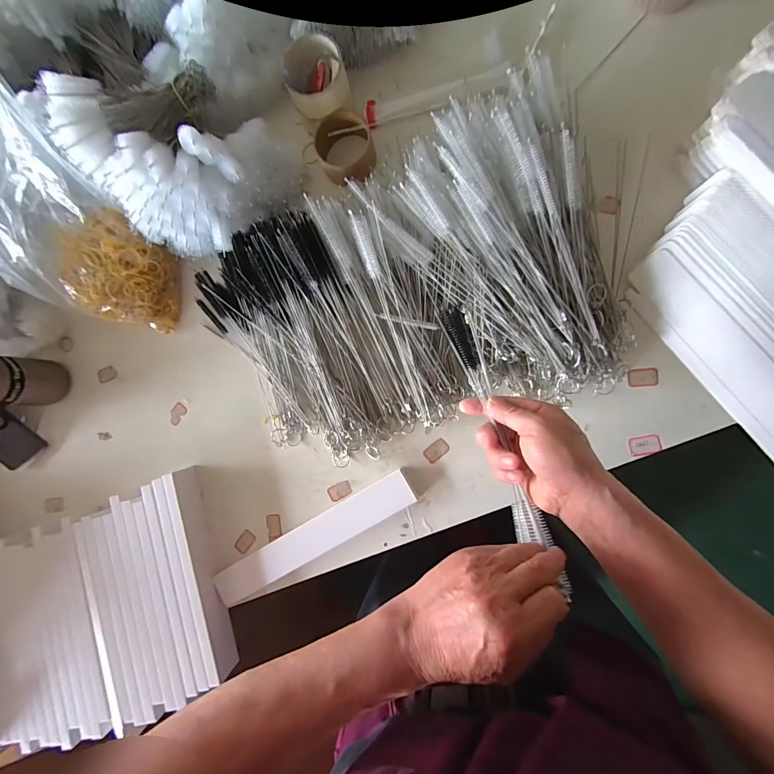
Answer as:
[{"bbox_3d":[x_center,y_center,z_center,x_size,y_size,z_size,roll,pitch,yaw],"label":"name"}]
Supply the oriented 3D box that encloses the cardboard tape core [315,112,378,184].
[{"bbox_3d":[-0.059,-0.343,0.523,0.079,0.045,0.086,0,89,9],"label":"cardboard tape core"}]

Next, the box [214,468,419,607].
[{"bbox_3d":[-0.109,0.225,0.537,0.332,0.018,0.050,-32,84,7],"label":"box"}]

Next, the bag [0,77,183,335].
[{"bbox_3d":[-0.424,-0.218,0.485,0.169,0.245,0.223,19,92,9],"label":"bag"}]

